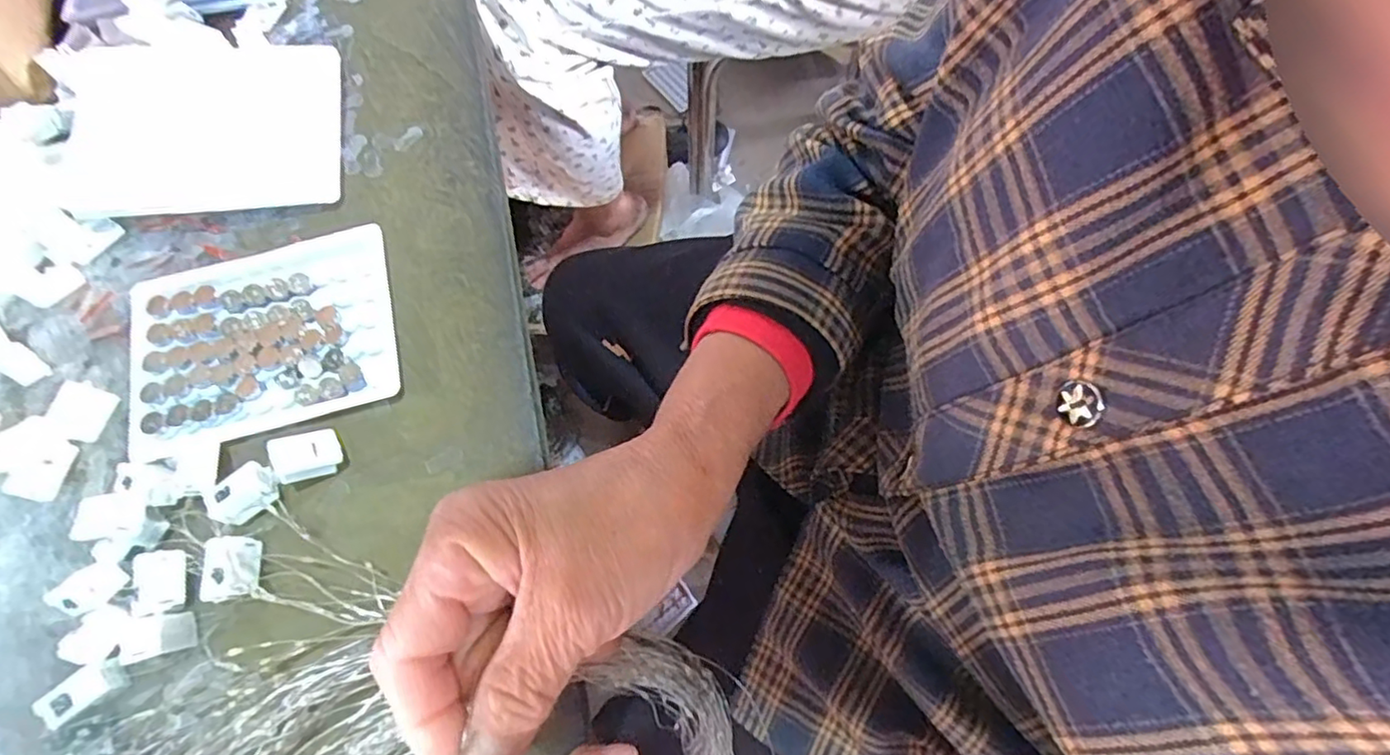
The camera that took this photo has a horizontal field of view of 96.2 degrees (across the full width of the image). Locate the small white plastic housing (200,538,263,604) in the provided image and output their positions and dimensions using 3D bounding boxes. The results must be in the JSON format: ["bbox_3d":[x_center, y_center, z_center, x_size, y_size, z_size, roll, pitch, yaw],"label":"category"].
[{"bbox_3d":[-0.204,0.083,0.275,0.019,0.011,0.026,-12,72,-5],"label":"small white plastic housing"}]

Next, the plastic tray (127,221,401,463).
[{"bbox_3d":[-0.218,-0.021,0.313,0.127,0.006,0.098,-14,72,-6],"label":"plastic tray"}]

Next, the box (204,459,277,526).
[{"bbox_3d":[-0.205,0.053,0.286,0.027,0.013,0.018,-41,77,-13],"label":"box"}]

